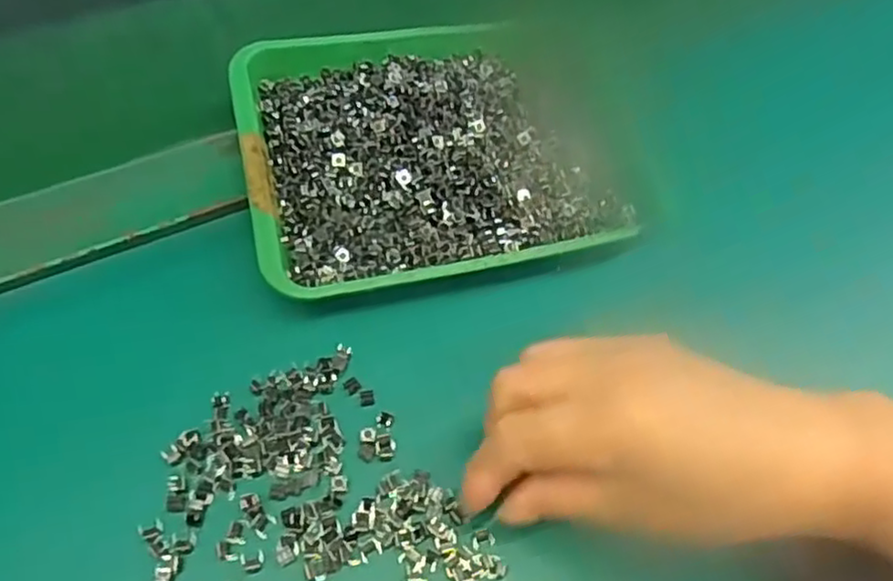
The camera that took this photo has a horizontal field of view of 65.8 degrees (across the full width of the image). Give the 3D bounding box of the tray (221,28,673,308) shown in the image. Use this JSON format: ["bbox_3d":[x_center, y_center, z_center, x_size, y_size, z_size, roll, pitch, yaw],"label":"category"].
[{"bbox_3d":[-0.001,-0.080,0.380,0.210,0.027,0.165,-11,59,-12],"label":"tray"}]

